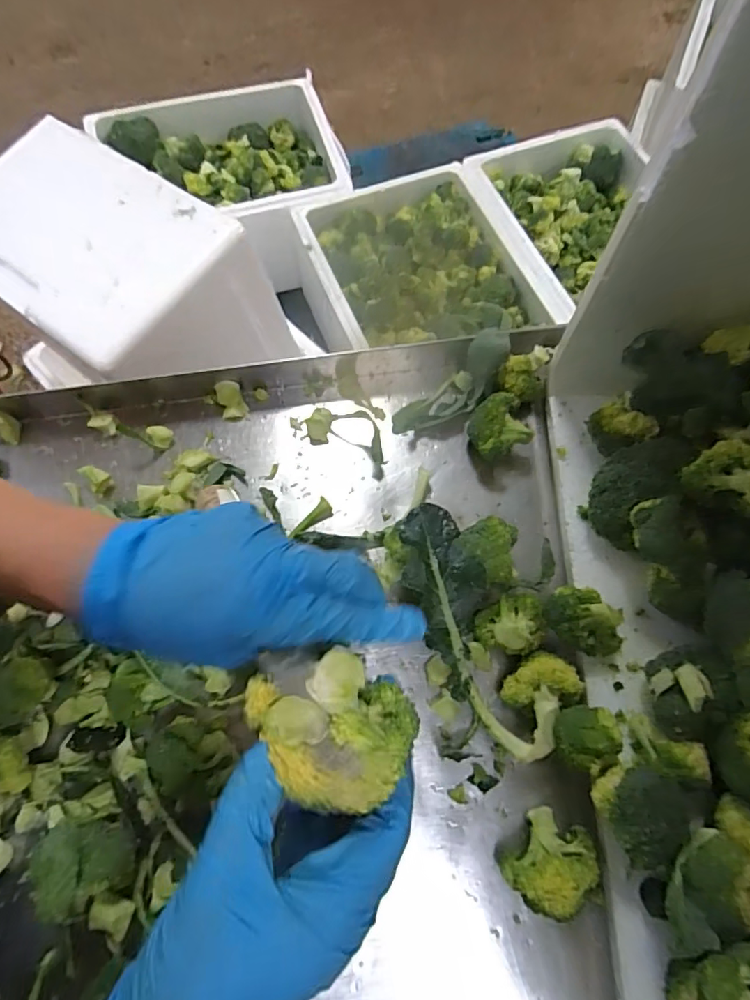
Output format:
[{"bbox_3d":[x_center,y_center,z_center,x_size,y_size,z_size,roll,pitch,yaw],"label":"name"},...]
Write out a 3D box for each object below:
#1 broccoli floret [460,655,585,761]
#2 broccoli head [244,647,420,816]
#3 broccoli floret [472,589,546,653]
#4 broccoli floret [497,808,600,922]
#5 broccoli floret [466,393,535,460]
[{"bbox_3d":[0.110,0.148,0.385,0.072,0.044,0.061,-19,70,-8],"label":"broccoli floret"},{"bbox_3d":[-0.015,0.088,0.213,0.057,0.031,0.061,0,68,-1],"label":"broccoli head"},{"bbox_3d":[0.097,0.090,0.383,0.045,0.041,0.040,-24,71,-10],"label":"broccoli floret"},{"bbox_3d":[0.117,0.239,0.352,0.058,0.041,0.045,-40,74,-15],"label":"broccoli floret"},{"bbox_3d":[0.105,-0.061,0.467,0.047,0.042,0.048,0,68,-1],"label":"broccoli floret"}]

